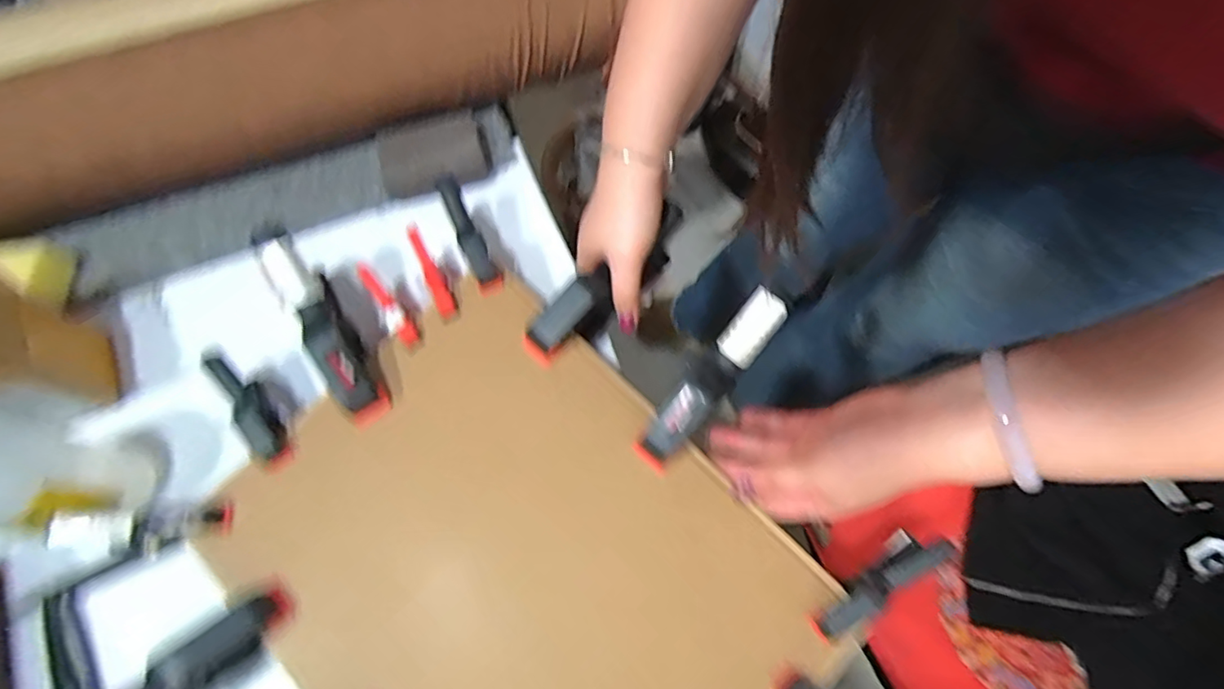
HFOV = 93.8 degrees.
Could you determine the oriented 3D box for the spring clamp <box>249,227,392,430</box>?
[{"bbox_3d":[-0.233,-0.015,0.458,0.040,0.052,0.168,-30,85,-12],"label":"spring clamp"}]

